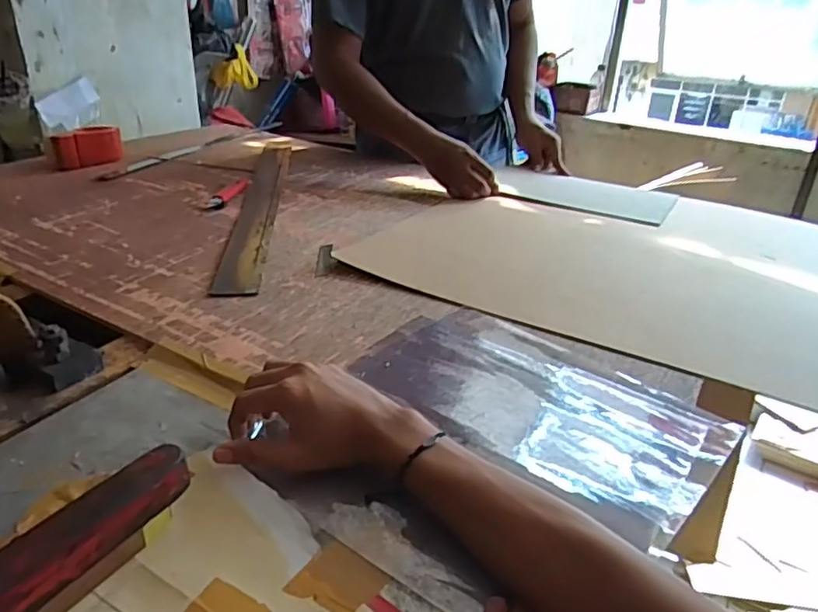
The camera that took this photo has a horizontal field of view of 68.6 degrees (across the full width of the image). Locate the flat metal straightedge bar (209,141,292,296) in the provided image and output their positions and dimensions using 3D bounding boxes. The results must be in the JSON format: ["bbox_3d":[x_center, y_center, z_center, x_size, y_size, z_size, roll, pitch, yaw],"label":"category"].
[{"bbox_3d":[-0.246,-0.193,1.013,0.057,0.008,0.721,-1,30,-7],"label":"flat metal straightedge bar"}]

